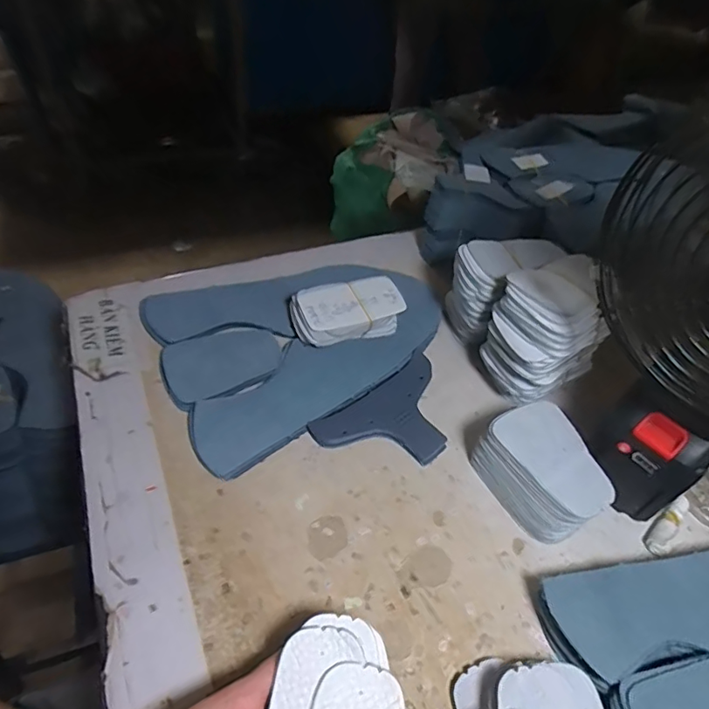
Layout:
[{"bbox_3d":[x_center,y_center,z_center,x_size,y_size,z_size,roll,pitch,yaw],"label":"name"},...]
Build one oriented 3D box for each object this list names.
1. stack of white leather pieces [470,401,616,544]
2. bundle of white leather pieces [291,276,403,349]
[{"bbox_3d":[0.143,0.093,0.401,0.070,0.052,0.092,-13,51,-18],"label":"stack of white leather pieces"},{"bbox_3d":[-0.006,-0.041,0.509,0.109,0.026,0.063,-12,51,-17],"label":"bundle of white leather pieces"}]

